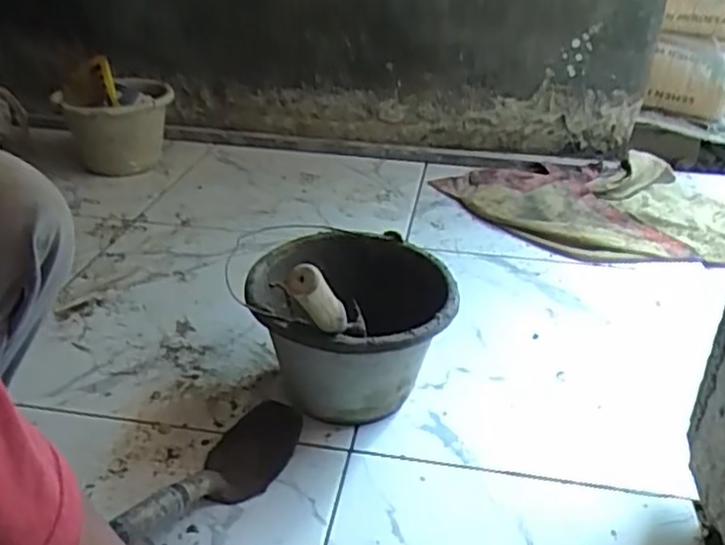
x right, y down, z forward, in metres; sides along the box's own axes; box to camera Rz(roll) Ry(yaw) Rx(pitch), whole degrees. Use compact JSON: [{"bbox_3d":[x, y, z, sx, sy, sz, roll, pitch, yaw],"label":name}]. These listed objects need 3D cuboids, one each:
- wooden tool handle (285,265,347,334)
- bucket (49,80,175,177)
[{"bbox_3d":[-0.038,0.030,0.655,0.027,0.127,0.030,15,69,22],"label":"wooden tool handle"},{"bbox_3d":[-0.501,-0.297,1.423,0.209,0.169,0.185,-10,32,-19],"label":"bucket"}]

